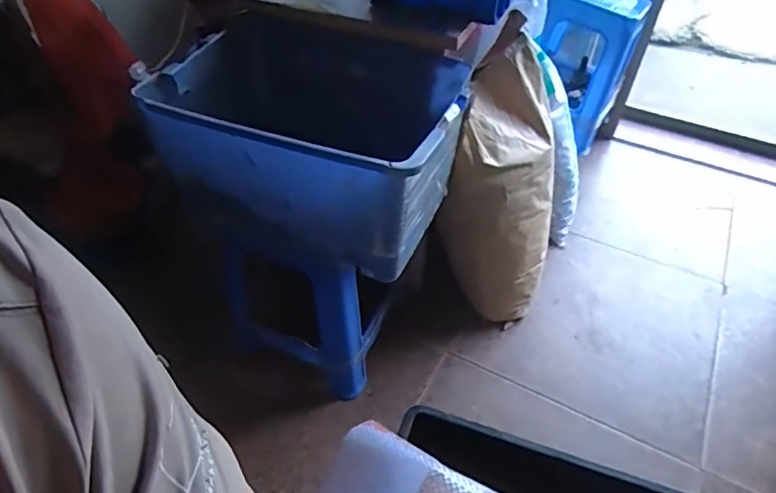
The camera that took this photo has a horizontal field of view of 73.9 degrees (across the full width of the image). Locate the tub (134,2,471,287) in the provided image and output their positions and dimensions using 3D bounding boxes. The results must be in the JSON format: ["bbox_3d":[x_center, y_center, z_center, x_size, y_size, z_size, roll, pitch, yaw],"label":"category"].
[{"bbox_3d":[-0.143,-0.187,0.998,0.532,0.326,0.375,14,47,13],"label":"tub"}]

